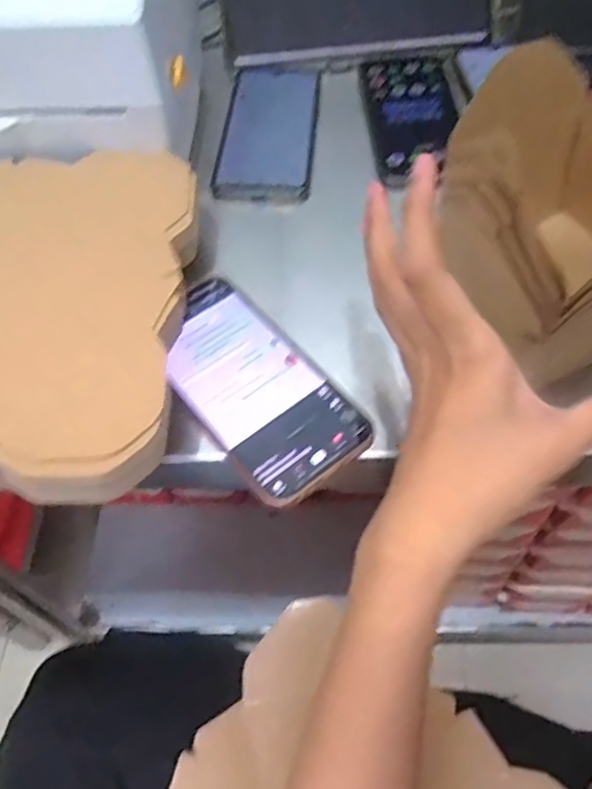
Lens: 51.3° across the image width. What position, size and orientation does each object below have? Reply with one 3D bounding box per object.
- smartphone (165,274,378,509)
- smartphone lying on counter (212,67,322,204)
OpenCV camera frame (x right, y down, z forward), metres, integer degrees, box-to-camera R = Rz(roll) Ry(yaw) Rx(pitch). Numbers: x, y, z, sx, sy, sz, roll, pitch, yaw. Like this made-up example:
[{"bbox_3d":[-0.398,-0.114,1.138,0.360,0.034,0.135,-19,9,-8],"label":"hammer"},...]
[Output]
[{"bbox_3d":[-0.029,-0.008,0.375,0.077,0.010,0.157,-34,61,-18],"label":"smartphone"},{"bbox_3d":[-0.023,-0.231,0.538,0.079,0.014,0.184,2,56,5],"label":"smartphone lying on counter"}]

